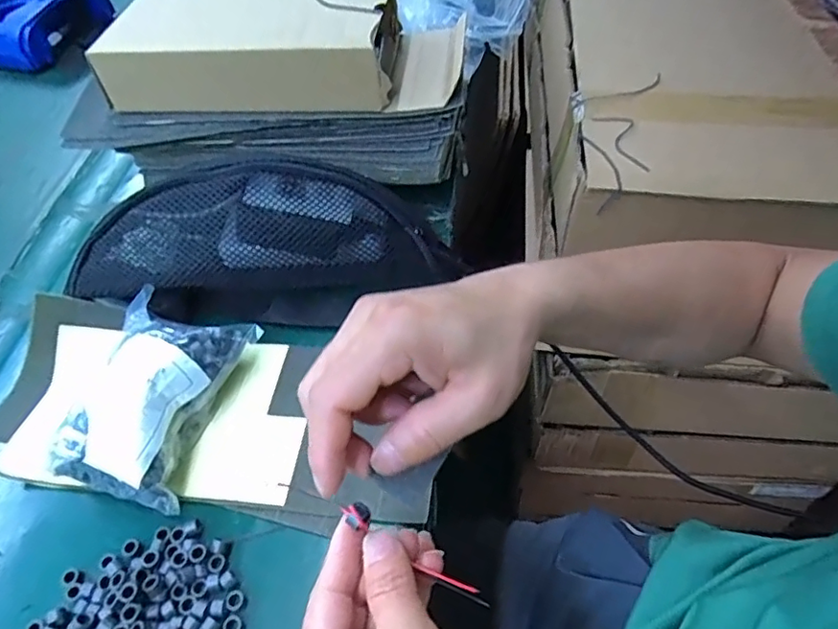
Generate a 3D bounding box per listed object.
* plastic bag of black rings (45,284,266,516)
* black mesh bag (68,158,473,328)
[{"bbox_3d":[-0.182,0.055,0.388,0.097,0.053,0.136,11,56,12],"label":"plastic bag of black rings"},{"bbox_3d":[-0.116,-0.053,0.437,0.281,0.093,0.089,0,55,5],"label":"black mesh bag"}]

